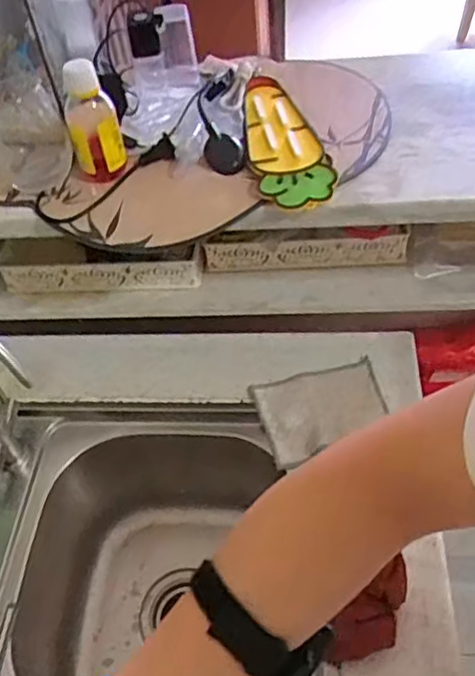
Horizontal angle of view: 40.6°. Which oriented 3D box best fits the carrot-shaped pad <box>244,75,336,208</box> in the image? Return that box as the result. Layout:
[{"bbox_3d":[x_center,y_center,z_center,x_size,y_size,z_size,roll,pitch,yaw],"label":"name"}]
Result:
[{"bbox_3d":[0.045,-0.219,0.694,0.071,0.024,0.231,-10,48,-2],"label":"carrot-shaped pad"}]

